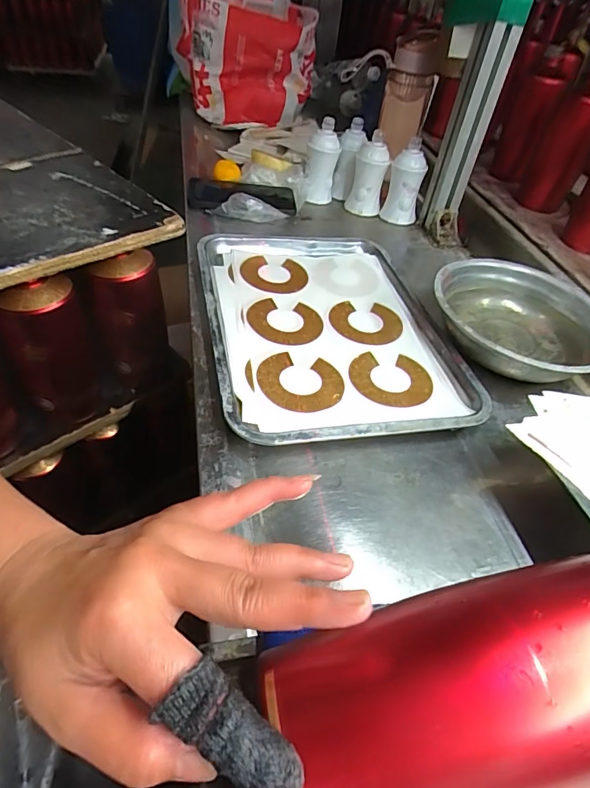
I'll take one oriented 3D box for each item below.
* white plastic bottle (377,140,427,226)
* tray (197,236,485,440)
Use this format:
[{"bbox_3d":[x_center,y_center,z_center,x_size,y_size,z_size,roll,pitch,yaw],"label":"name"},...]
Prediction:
[{"bbox_3d":[0.174,-0.330,0.719,0.056,0.105,0.044,-5,46,-9],"label":"white plastic bottle"},{"bbox_3d":[0.032,-0.089,0.504,0.253,0.030,0.344,-8,46,-11],"label":"tray"}]

